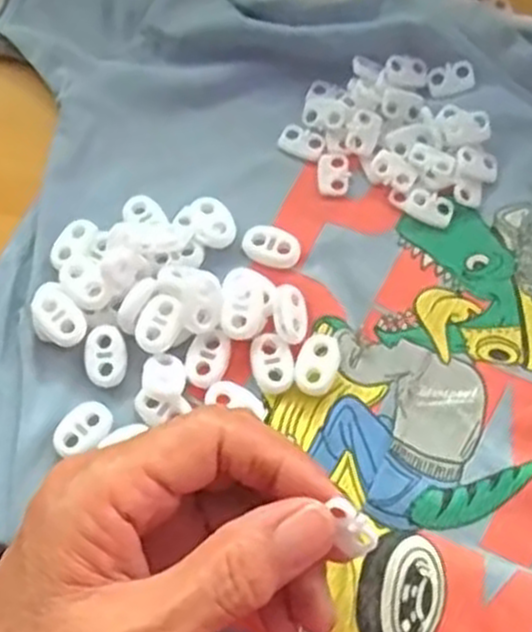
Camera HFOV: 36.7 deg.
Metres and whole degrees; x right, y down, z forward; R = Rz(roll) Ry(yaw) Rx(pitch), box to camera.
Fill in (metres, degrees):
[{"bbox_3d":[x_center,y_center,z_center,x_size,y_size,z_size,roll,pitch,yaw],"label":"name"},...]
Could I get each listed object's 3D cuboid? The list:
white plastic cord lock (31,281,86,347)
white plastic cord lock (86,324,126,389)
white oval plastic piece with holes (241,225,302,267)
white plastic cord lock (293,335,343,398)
[{"bbox_3d":[-0.077,0.001,0.296,0.017,0.011,0.024,-33,74,-10],"label":"white plastic cord lock"},{"bbox_3d":[-0.059,0.015,0.294,0.014,0.005,0.023,-10,71,-3],"label":"white plastic cord lock"},{"bbox_3d":[0.002,-0.026,0.310,0.023,0.006,0.014,18,72,7],"label":"white oval plastic piece with holes"},{"bbox_3d":[0.019,0.018,0.293,0.016,0.006,0.023,22,73,8],"label":"white plastic cord lock"}]

